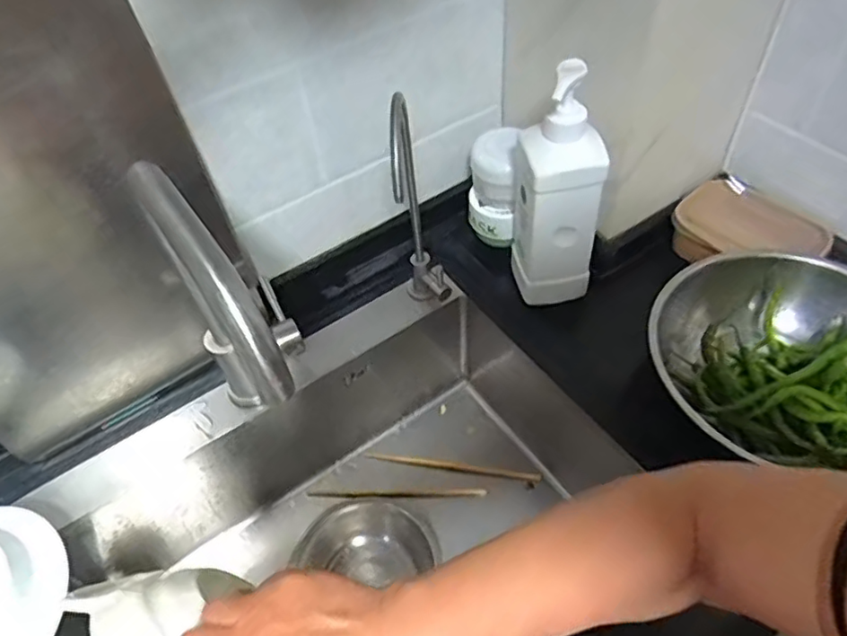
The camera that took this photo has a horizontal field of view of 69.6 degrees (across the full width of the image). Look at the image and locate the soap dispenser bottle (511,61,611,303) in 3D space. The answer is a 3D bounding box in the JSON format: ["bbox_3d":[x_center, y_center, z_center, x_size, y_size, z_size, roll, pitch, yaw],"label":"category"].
[{"bbox_3d":[0.144,-0.129,0.649,0.087,0.278,0.071,2,51,7],"label":"soap dispenser bottle"}]

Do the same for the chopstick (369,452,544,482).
[{"bbox_3d":[0.037,0.194,0.802,0.228,0.012,0.015,6,51,10],"label":"chopstick"}]

